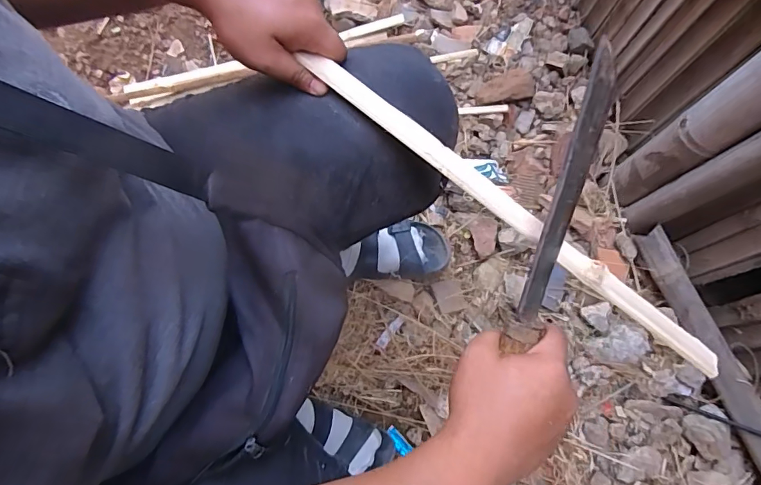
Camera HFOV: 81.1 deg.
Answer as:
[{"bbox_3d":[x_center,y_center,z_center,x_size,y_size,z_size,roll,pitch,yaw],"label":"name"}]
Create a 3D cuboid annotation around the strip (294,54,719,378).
[{"bbox_3d":[0.100,-0.032,0.367,0.403,0.009,0.024,39,78,7],"label":"strip"}]

